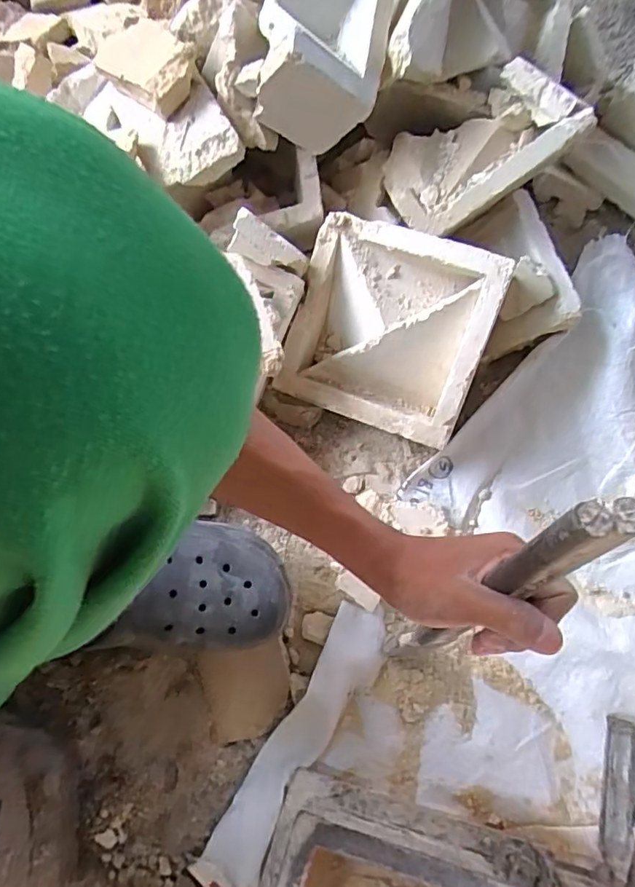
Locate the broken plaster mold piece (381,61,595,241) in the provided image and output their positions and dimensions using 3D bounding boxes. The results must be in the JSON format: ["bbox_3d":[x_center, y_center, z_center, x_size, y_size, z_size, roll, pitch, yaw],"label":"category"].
[{"bbox_3d":[0.184,-0.312,0.610,0.213,0.093,0.121,-27,68,17],"label":"broken plaster mold piece"}]

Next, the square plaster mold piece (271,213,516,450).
[{"bbox_3d":[0.080,-0.122,0.602,0.203,0.069,0.201,22,103,14],"label":"square plaster mold piece"}]

